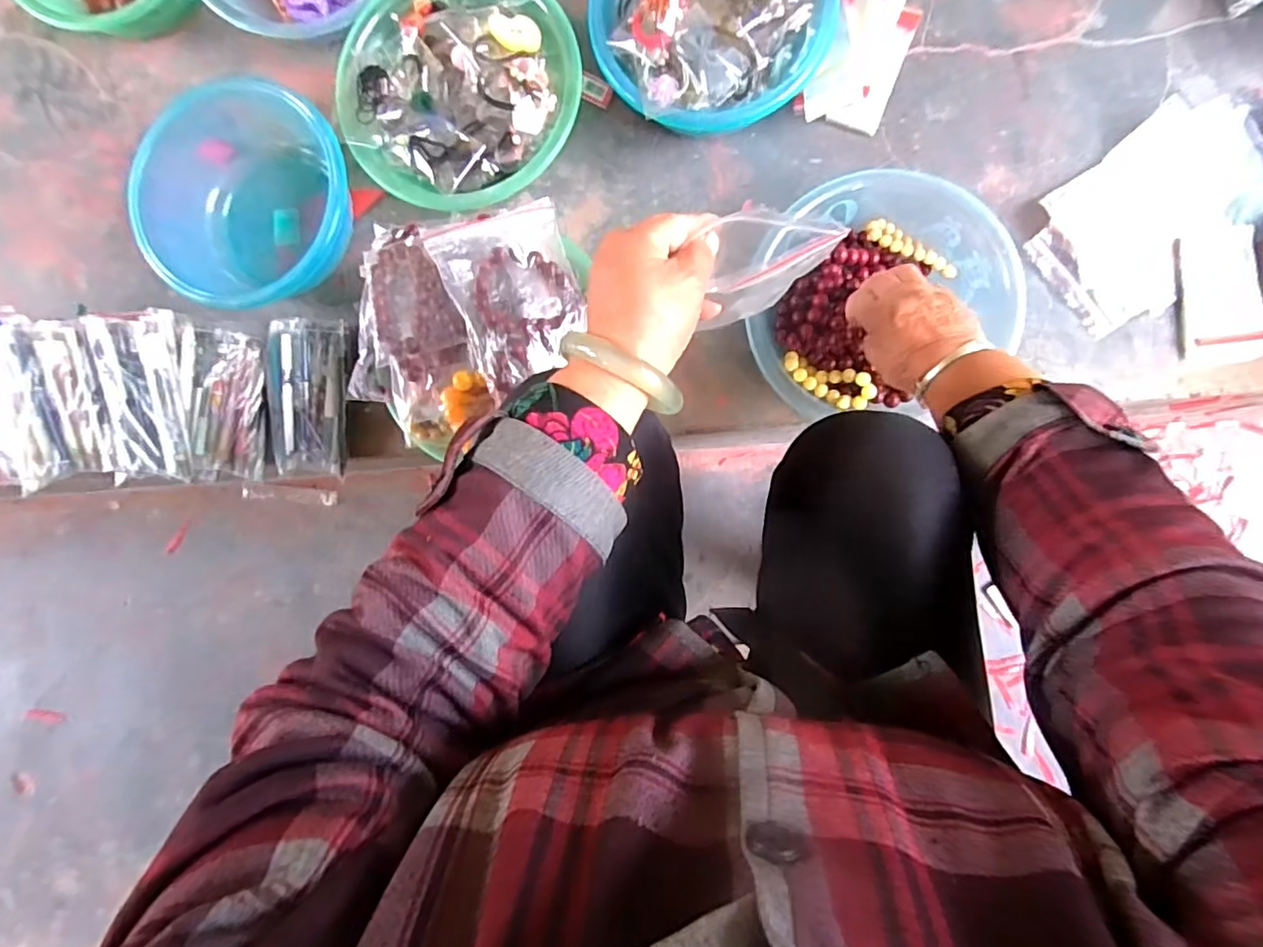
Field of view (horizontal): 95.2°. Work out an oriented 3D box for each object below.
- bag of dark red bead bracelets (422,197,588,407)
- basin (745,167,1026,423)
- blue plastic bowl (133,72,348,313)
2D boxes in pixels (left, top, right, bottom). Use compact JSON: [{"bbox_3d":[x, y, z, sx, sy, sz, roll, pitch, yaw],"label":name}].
[{"bbox_3d":[-0.100,-0.156,0.498,0.107,0.030,0.139,-23,96,-18],"label":"bag of dark red bead bracelets"},{"bbox_3d":[0.223,-0.157,0.548,0.215,0.089,0.232,0,88,5],"label":"basin"},{"bbox_3d":[-0.389,-0.274,0.593,0.206,0.076,0.212,25,90,6],"label":"blue plastic bowl"}]

